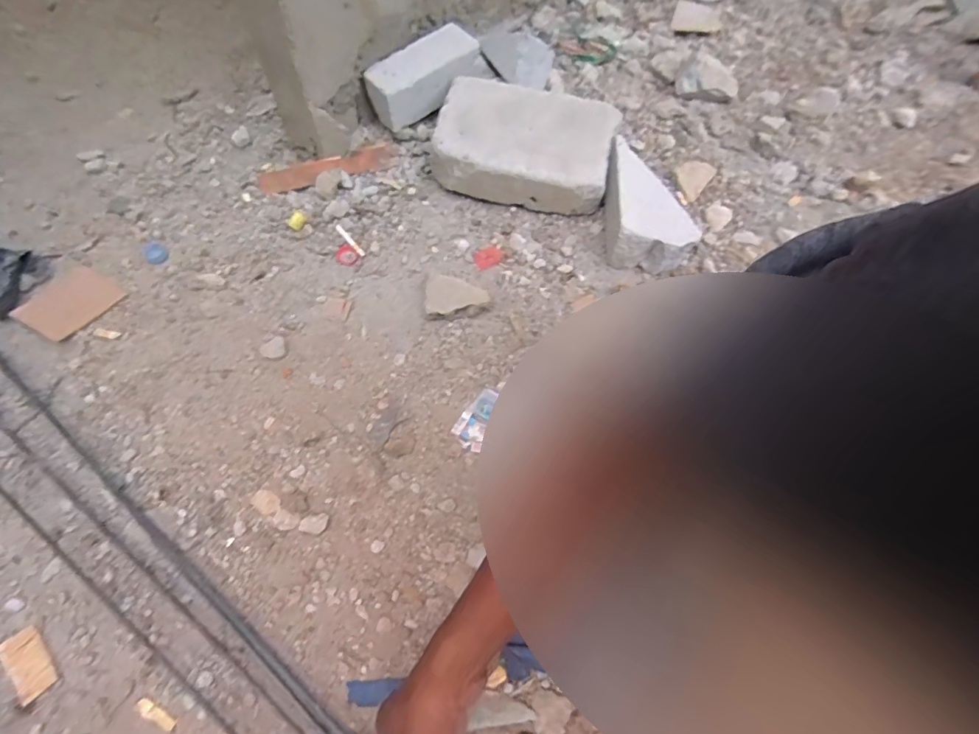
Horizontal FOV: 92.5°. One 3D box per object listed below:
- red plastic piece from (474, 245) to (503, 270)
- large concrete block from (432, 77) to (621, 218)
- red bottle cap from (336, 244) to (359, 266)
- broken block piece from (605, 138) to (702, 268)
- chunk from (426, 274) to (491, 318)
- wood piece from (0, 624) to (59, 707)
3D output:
[{"bbox_3d":[-0.002,-0.175,0.745,0.045,0.006,0.037,-20,67,-12],"label":"red plastic piece"},{"bbox_3d":[0.059,-0.372,0.785,0.282,0.079,0.199,12,64,2],"label":"large concrete block"},{"bbox_3d":[-0.225,-0.175,0.739,0.033,0.004,0.039,-38,72,-19],"label":"red bottle cap"},{"bbox_3d":[0.251,-0.257,0.747,0.118,0.078,0.187,0,64,-3],"label":"broken block piece"},{"bbox_3d":[-0.047,-0.101,0.688,0.089,0.044,0.054,-1,65,-4],"label":"chunk"},{"bbox_3d":[-0.471,0.302,0.477,0.034,0.004,0.067,-37,72,-19],"label":"wood piece"}]

